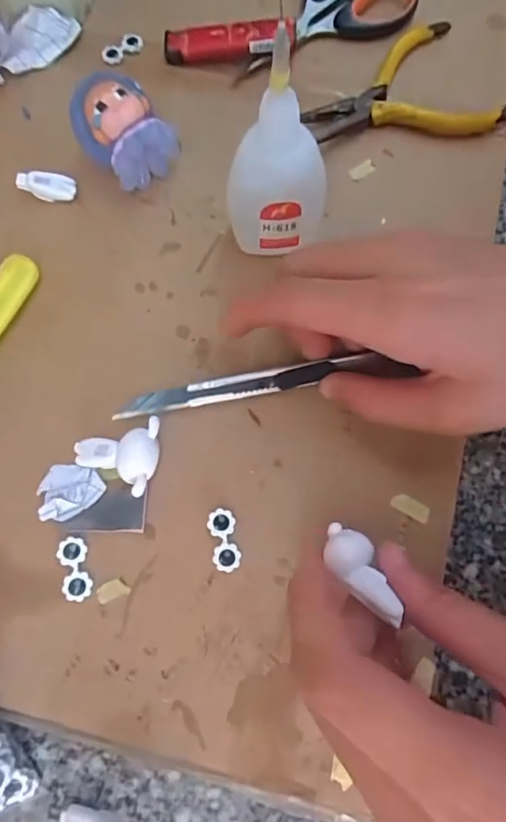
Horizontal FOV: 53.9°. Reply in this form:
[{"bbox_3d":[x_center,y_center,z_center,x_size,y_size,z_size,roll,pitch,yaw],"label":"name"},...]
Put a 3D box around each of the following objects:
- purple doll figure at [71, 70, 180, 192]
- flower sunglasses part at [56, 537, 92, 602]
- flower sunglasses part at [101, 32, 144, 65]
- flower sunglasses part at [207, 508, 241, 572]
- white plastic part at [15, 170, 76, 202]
[{"bbox_3d":[-0.066,-0.142,0.256,0.042,0.038,0.040,0,75,-1],"label":"purple doll figure"},{"bbox_3d":[-0.076,0.067,0.213,0.012,0.004,0.026,-12,76,-4],"label":"flower sunglasses part"},{"bbox_3d":[-0.077,-0.213,0.293,0.026,0.005,0.012,-42,79,-11],"label":"flower sunglasses part"},{"bbox_3d":[-0.013,0.056,0.217,0.012,0.004,0.026,-10,75,-3],"label":"flower sunglasses part"},{"bbox_3d":[-0.109,-0.118,0.263,0.029,0.011,0.012,1,75,0],"label":"white plastic part"}]

